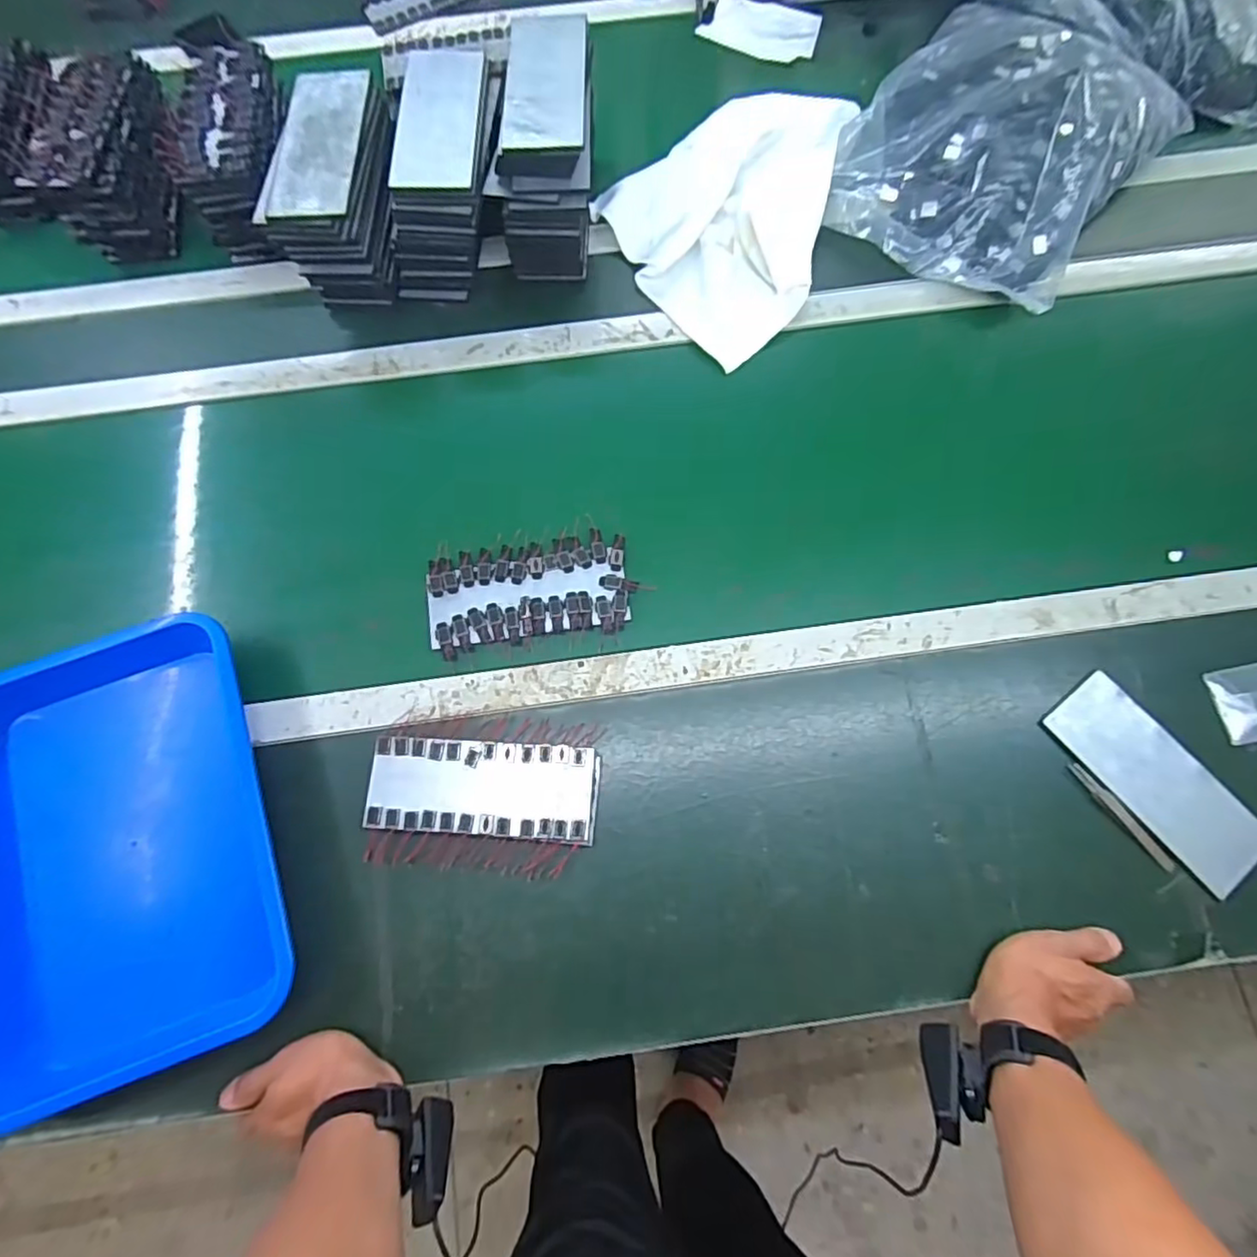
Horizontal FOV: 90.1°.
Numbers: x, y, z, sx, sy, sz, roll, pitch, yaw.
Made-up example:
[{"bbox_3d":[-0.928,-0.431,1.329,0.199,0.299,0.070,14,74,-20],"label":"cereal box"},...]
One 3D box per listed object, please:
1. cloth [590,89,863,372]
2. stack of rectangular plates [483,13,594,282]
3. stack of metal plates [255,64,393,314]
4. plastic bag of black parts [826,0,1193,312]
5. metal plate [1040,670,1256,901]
[{"bbox_3d":[0.145,-0.507,0.750,0.340,0.038,0.282,-42,78,-9],"label":"cloth"},{"bbox_3d":[-0.090,-0.532,0.703,0.108,0.138,0.220,1,75,1],"label":"stack of rectangular plates"},{"bbox_3d":[-0.307,-0.482,0.701,0.121,0.131,0.214,0,75,1],"label":"stack of metal plates"},{"bbox_3d":[0.429,-0.563,0.731,0.308,0.099,0.346,38,79,10],"label":"plastic bag of black parts"},{"bbox_3d":[0.487,0.140,0.577,0.084,0.011,0.206,-39,78,-8],"label":"metal plate"}]

